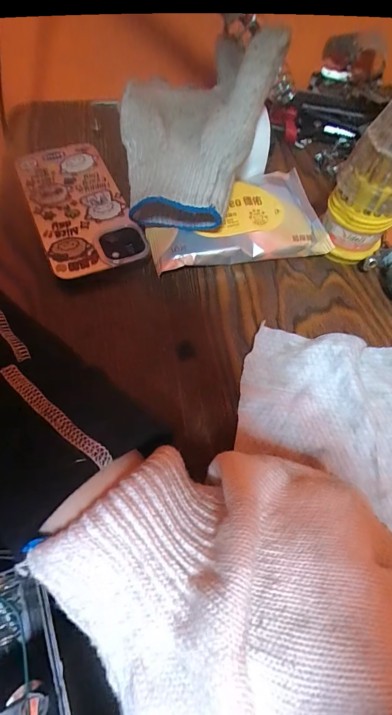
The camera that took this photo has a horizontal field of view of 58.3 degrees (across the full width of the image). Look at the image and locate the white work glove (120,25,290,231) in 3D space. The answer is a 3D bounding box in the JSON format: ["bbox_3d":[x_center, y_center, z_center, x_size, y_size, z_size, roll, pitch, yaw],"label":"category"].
[{"bbox_3d":[-0.004,-0.158,0.248,0.095,0.091,0.138,21,63,7],"label":"white work glove"}]

